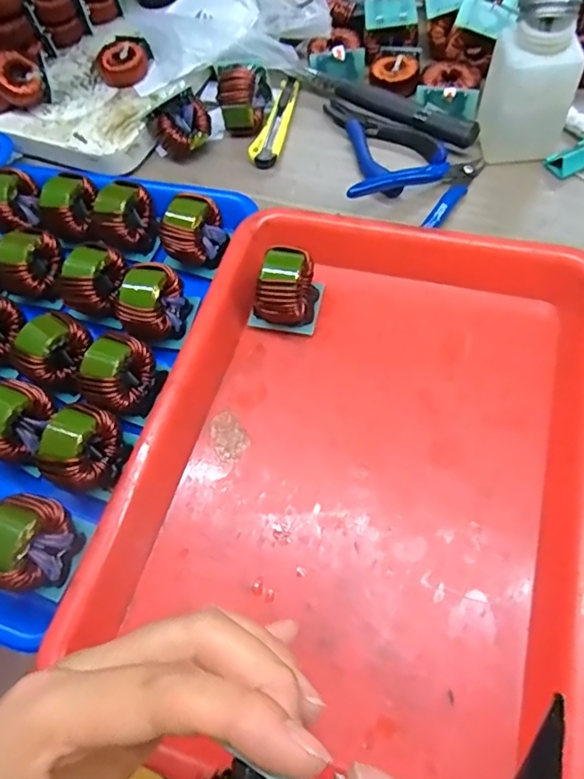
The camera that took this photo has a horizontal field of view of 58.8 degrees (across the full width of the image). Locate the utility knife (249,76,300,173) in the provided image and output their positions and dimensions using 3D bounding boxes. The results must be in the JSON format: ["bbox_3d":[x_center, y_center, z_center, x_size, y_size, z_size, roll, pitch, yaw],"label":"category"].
[{"bbox_3d":[-0.013,-0.246,0.471,0.023,0.014,0.114,8,64,12],"label":"utility knife"}]

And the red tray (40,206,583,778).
[{"bbox_3d":[0.046,0.027,0.307,0.247,0.045,0.306,14,65,14],"label":"red tray"}]

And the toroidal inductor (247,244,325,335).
[{"bbox_3d":[-0.006,-0.069,0.356,0.047,0.048,0.046,17,64,15],"label":"toroidal inductor"}]

